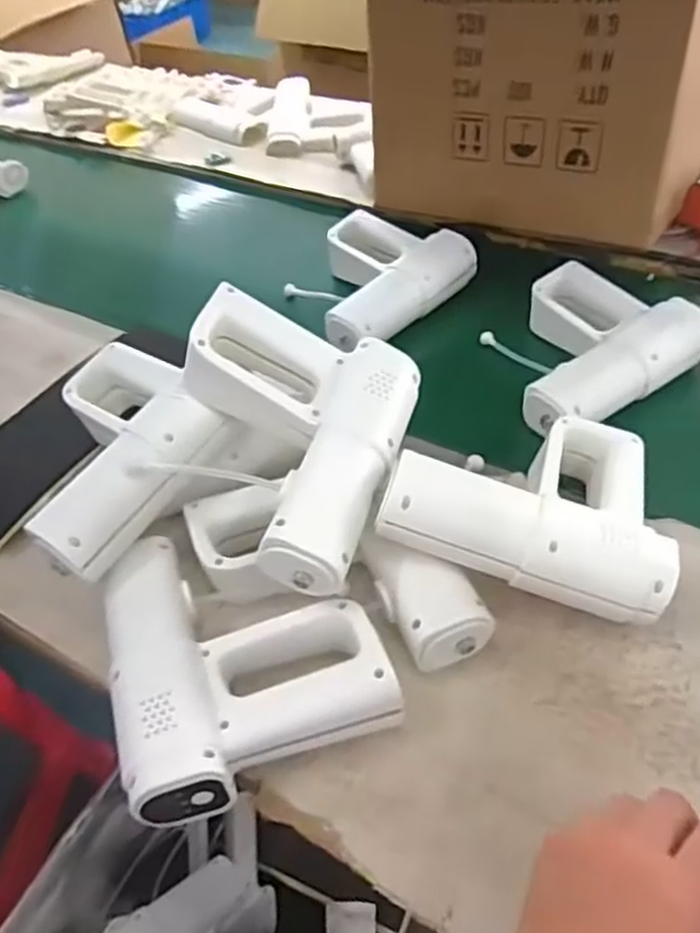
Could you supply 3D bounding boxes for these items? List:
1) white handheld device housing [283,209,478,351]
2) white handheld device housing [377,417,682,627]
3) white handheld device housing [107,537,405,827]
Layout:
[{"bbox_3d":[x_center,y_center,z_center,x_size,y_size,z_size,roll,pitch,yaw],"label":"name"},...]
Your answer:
[{"bbox_3d":[0.022,-0.226,0.879,0.182,0.061,0.211,31,57,31],"label":"white handheld device housing"},{"bbox_3d":[0.137,0.016,0.560,0.207,0.075,0.187,19,51,2],"label":"white handheld device housing"},{"bbox_3d":[-0.076,0.130,0.527,0.177,0.065,0.197,-17,48,-9],"label":"white handheld device housing"}]

